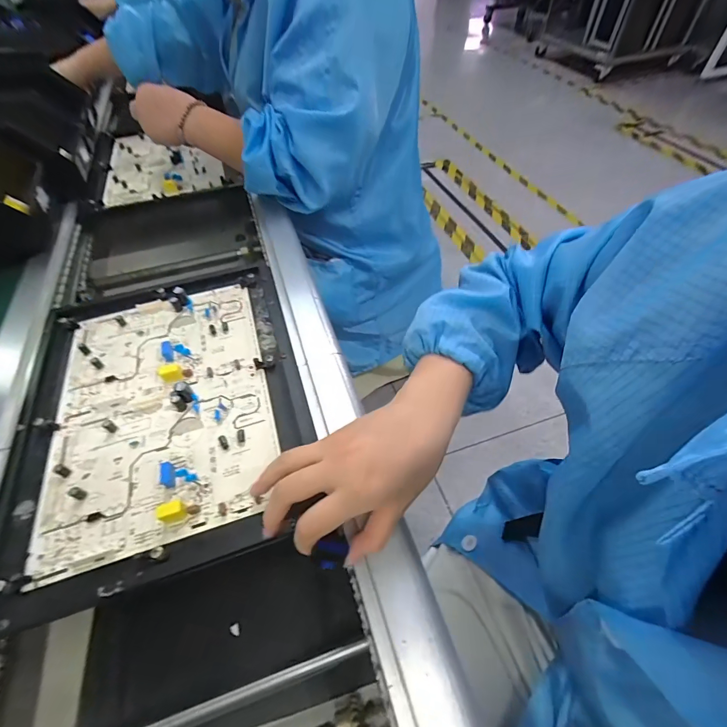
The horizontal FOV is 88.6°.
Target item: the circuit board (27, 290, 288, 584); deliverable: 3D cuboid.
[{"bbox_3d":[-0.197,0.028,0.367,0.194,0.016,0.282,-14,54,-9],"label":"circuit board"}]

